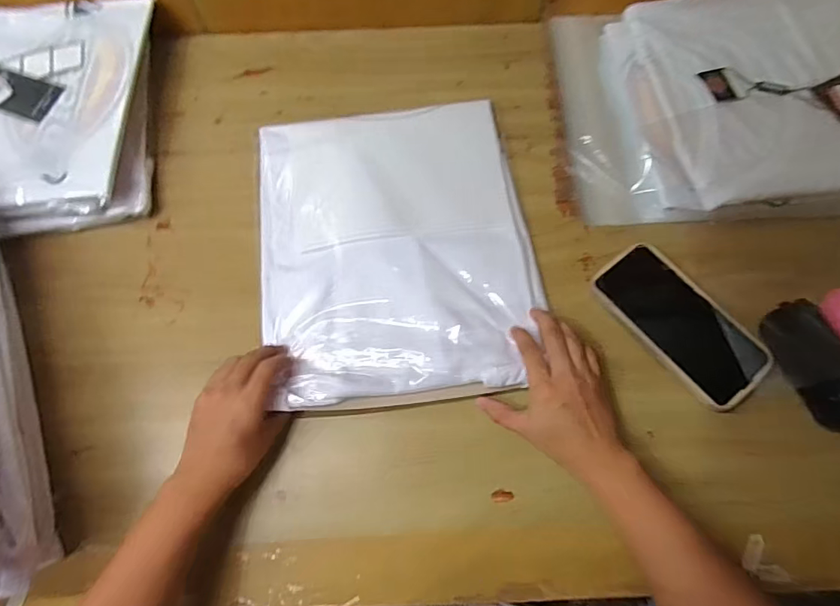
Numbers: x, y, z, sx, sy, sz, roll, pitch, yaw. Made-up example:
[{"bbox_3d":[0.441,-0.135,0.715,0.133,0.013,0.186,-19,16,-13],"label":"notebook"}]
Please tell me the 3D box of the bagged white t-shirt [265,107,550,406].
[{"bbox_3d":[-0.024,-0.058,0.472,0.256,0.024,0.304,-7,69,-2],"label":"bagged white t-shirt"}]

